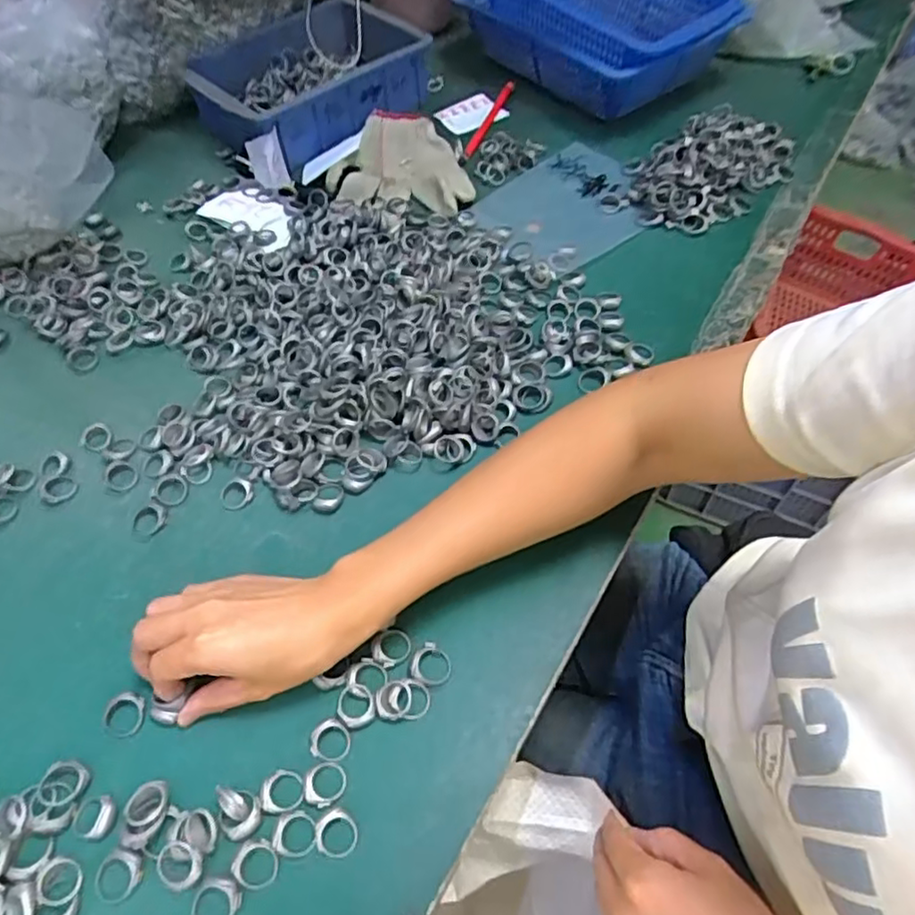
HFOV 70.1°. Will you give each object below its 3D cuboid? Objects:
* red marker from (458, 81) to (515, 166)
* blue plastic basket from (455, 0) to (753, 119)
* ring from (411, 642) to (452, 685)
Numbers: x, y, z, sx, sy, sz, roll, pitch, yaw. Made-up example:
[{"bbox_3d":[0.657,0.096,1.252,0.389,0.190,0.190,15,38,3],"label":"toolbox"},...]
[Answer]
[{"bbox_3d":[0.032,-0.386,0.748,0.017,0.009,0.169,15,57,13],"label":"red marker"},{"bbox_3d":[0.179,-0.537,0.785,0.236,0.107,0.288,-34,60,-20],"label":"blue plastic basket"},{"bbox_3d":[-0.015,0.124,0.388,0.023,0.004,0.023,-1,54,2],"label":"ring"}]

